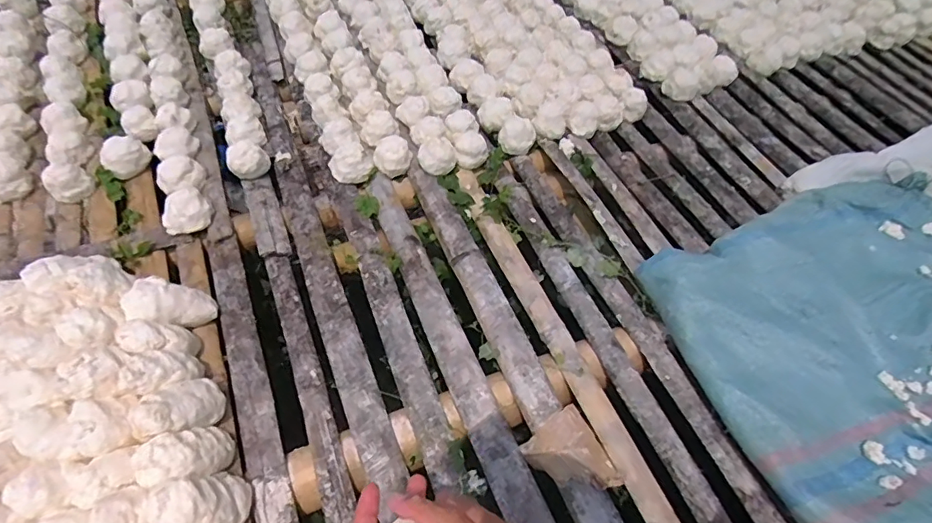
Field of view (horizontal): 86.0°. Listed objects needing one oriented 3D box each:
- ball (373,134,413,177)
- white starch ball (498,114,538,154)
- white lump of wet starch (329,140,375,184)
[{"bbox_3d":[-0.141,-0.209,0.963,0.070,0.057,0.069,1,54,-1],"label":"ball"},{"bbox_3d":[0.103,-0.250,1.007,0.077,0.067,0.070,1,54,-1],"label":"white starch ball"},{"bbox_3d":[-0.216,-0.190,0.936,0.082,0.043,0.080,-11,55,-10],"label":"white lump of wet starch"}]

